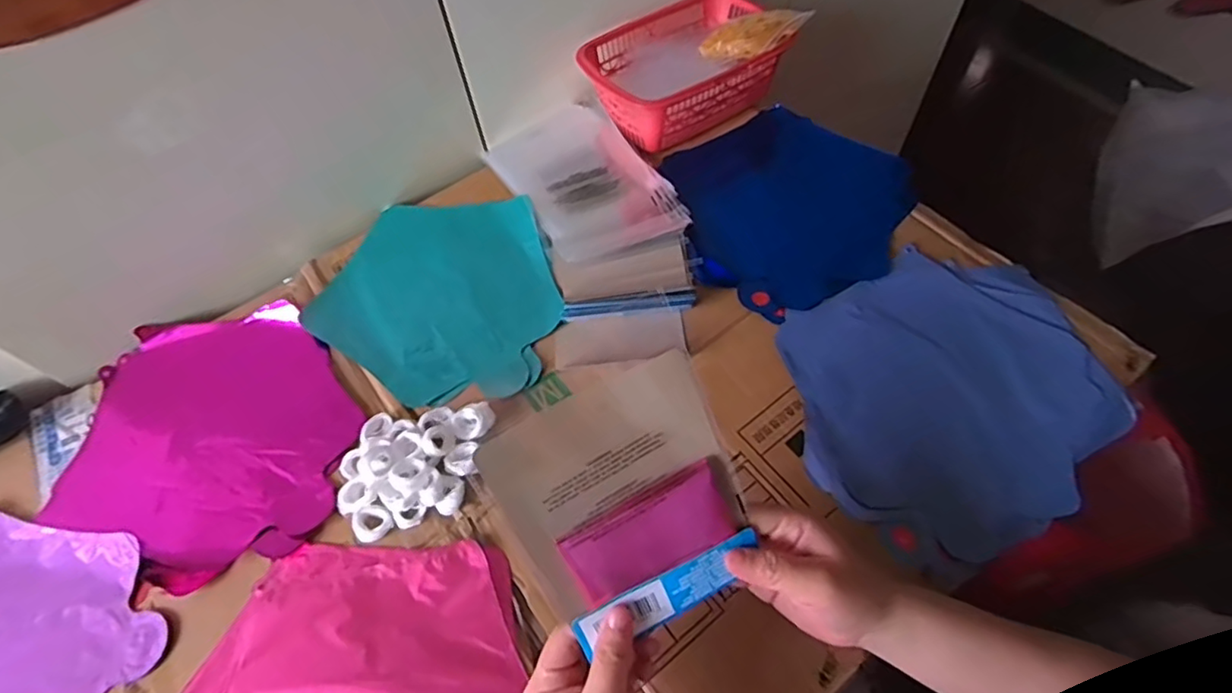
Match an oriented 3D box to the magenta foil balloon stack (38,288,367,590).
[{"bbox_3d":[-0.334,0.071,0.507,0.233,0.025,0.235,-8,57,0],"label":"magenta foil balloon stack"}]

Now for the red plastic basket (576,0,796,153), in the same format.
[{"bbox_3d":[0.071,-0.299,0.665,0.210,0.073,0.145,-29,60,-13],"label":"red plastic basket"}]

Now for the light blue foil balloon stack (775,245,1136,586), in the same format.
[{"bbox_3d":[0.272,0.033,0.497,0.271,0.026,0.224,-27,60,-12],"label":"light blue foil balloon stack"}]

